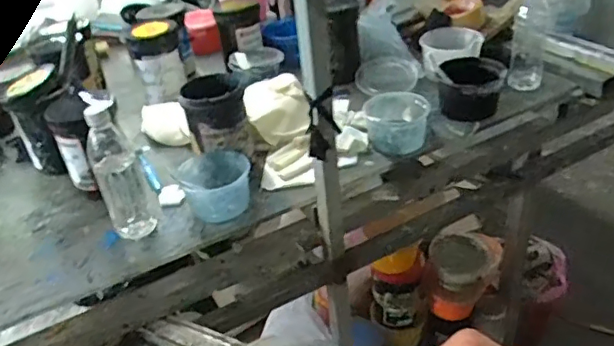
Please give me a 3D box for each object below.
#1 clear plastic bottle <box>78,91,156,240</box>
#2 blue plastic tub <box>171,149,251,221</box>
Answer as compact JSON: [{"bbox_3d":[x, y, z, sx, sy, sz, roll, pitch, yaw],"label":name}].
[{"bbox_3d":[-0.286,-0.003,0.849,0.061,0.228,0.057,-21,38,-17],"label":"clear plastic bottle"},{"bbox_3d":[-0.150,0.020,0.926,0.118,0.061,0.110,-5,36,4],"label":"blue plastic tub"}]

